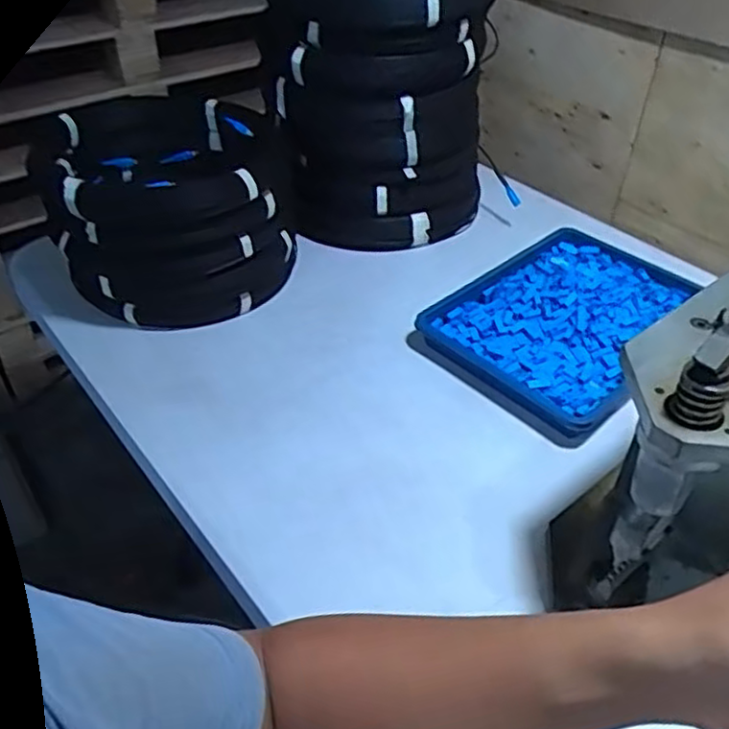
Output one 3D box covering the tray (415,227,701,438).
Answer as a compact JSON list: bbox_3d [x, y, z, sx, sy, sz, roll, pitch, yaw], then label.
[{"bbox_3d":[0.254,-0.054,0.840,0.316,0.042,0.234,-30,50,-31],"label":"tray"}]

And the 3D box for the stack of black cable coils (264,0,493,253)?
[{"bbox_3d":[0.023,-0.375,0.944,0.276,0.348,0.269,2,41,1],"label":"stack of black cable coils"}]

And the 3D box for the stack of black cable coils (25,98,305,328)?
[{"bbox_3d":[-0.231,-0.176,0.836,0.274,0.203,0.244,2,41,1],"label":"stack of black cable coils"}]

